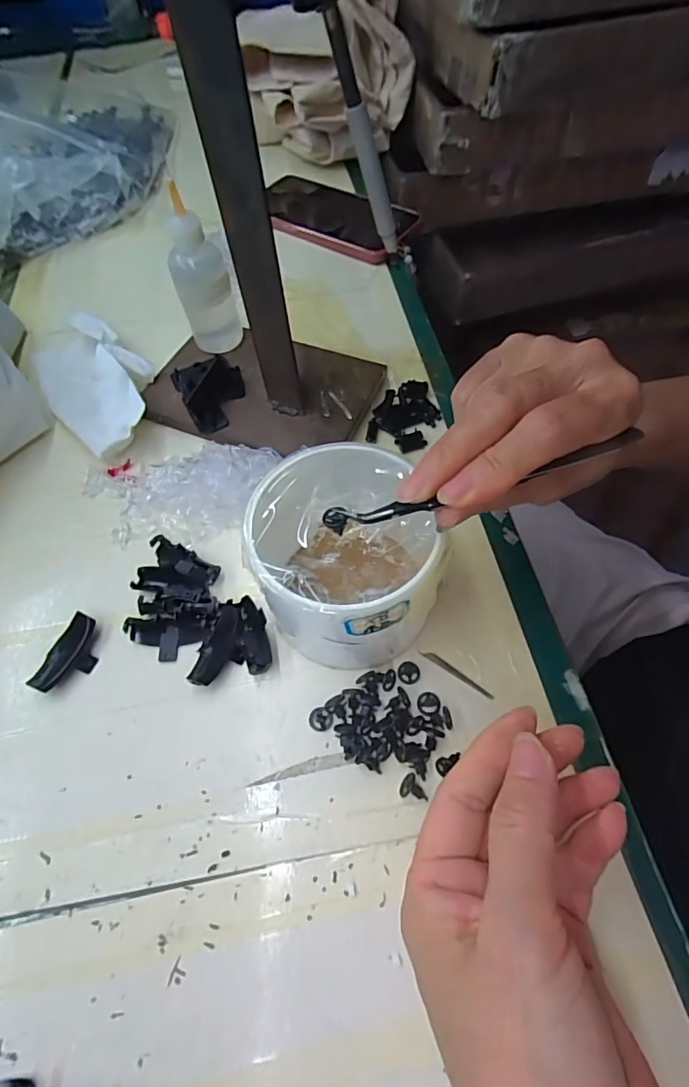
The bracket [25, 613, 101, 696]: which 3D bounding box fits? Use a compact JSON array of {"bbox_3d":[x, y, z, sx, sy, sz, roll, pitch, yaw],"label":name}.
[{"bbox_3d":[-0.138,0.057,0.254,0.019,0.011,0.040,15,61,11],"label":"bracket"}]

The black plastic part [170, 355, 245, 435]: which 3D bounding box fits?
[{"bbox_3d":[-0.089,-0.107,0.335,0.043,0.021,0.063,-25,61,-12],"label":"black plastic part"}]

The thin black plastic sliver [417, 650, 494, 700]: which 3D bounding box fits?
[{"bbox_3d":[0.055,0.064,0.246,0.040,0.004,0.004,32,65,18],"label":"thin black plastic sliver"}]

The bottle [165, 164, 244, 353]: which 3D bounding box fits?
[{"bbox_3d":[-0.093,-0.172,0.329,0.036,0.105,0.029,-17,60,-8],"label":"bottle"}]

